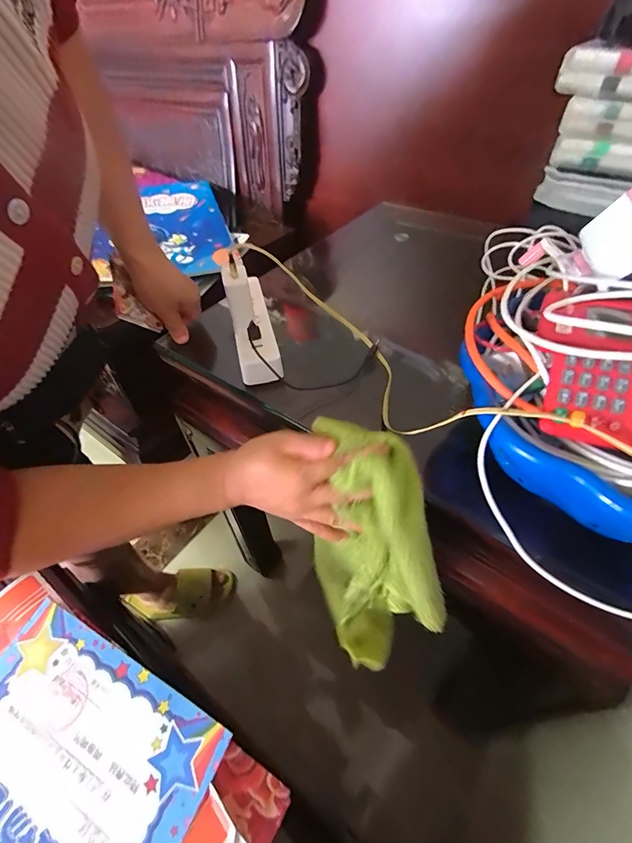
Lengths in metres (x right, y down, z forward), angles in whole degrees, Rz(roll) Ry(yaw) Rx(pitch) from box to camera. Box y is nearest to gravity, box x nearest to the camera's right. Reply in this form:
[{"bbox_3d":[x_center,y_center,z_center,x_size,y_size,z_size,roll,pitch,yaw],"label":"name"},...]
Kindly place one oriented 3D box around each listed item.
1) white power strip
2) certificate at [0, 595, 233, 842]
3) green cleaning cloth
[{"bbox_3d":[-0.073,-0.109,0.409,0.043,0.020,0.135,-15,98,-5],"label":"white power strip"},{"bbox_3d":[-0.186,0.248,0.272,0.206,0.010,0.142,20,59,18],"label":"certificate"},{"bbox_3d":[0.041,0.101,0.325,0.087,0.138,0.177,-8,55,-1],"label":"green cleaning cloth"}]

